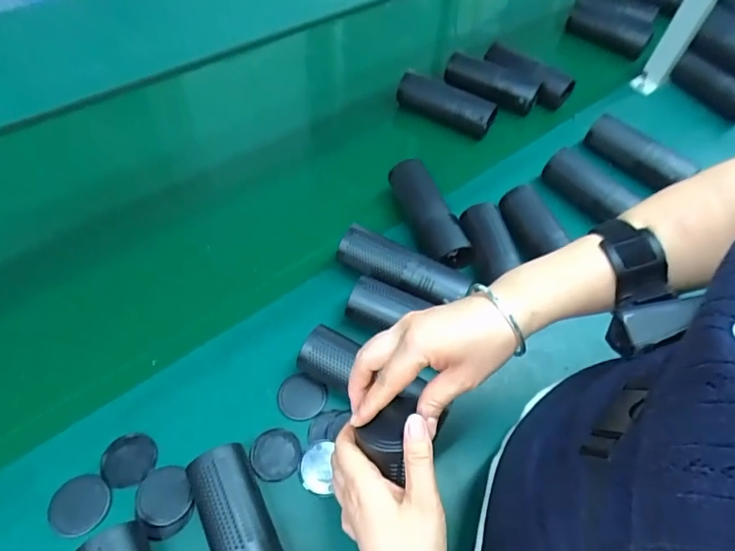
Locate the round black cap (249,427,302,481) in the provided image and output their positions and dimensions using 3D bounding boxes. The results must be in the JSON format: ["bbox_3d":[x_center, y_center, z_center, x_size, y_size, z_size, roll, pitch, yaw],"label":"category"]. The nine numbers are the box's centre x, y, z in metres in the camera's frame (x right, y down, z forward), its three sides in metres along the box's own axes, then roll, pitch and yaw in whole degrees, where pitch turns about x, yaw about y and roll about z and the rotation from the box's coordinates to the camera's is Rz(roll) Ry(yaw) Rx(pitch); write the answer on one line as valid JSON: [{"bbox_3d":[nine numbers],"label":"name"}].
[{"bbox_3d":[-0.093,0.180,0.479,0.048,0.006,0.050,2,55,-3],"label":"round black cap"}]

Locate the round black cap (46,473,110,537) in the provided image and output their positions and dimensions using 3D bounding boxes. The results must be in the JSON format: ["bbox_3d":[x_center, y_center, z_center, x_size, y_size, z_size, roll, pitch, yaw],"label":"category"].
[{"bbox_3d":[-0.267,0.214,0.445,0.049,0.013,0.050,2,55,-3],"label":"round black cap"}]

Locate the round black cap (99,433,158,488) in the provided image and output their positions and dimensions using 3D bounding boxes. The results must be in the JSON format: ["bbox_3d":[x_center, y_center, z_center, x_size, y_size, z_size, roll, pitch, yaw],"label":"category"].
[{"bbox_3d":[-0.234,0.181,0.469,0.047,0.014,0.050,2,55,-3],"label":"round black cap"}]

